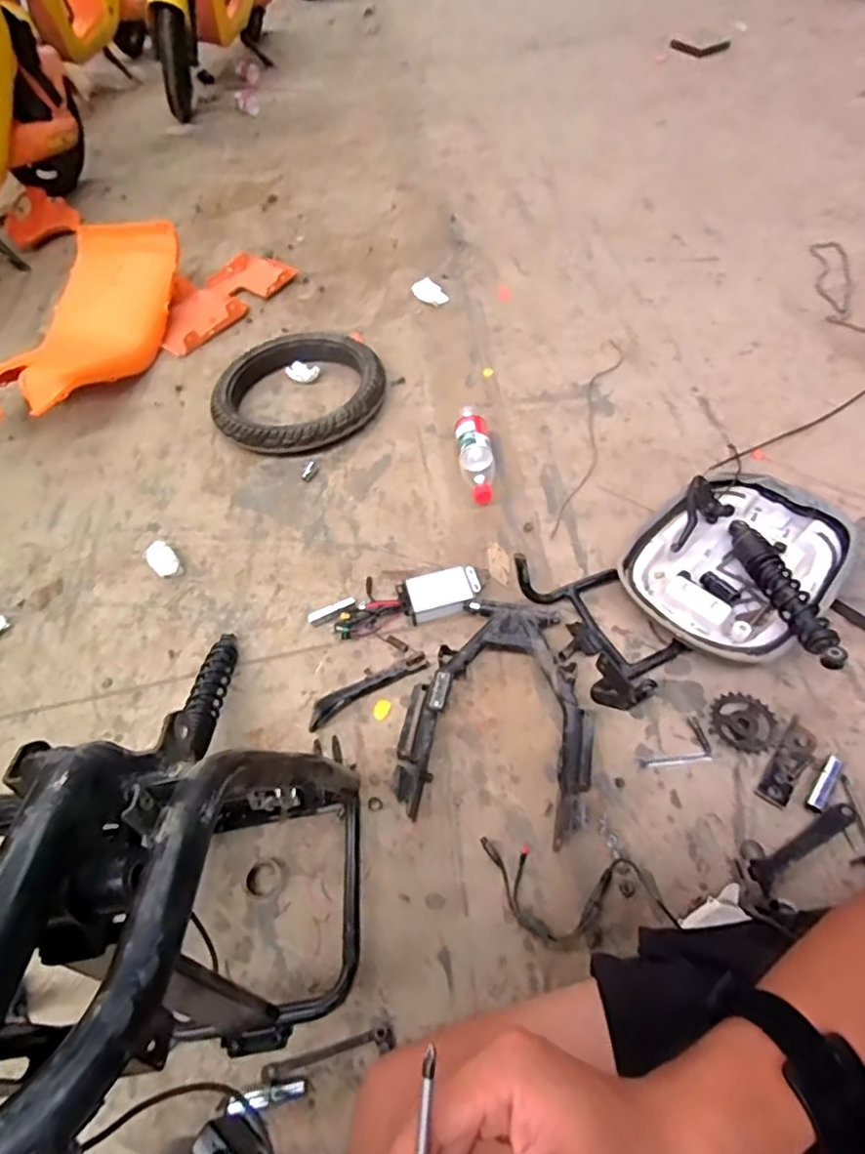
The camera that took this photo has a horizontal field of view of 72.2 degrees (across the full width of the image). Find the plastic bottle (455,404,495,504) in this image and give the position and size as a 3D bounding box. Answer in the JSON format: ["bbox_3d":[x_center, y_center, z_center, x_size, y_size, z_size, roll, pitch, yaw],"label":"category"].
[{"bbox_3d":[0.083,-0.233,1.118,0.067,0.062,0.230,-9,54,-1],"label":"plastic bottle"}]

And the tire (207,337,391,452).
[{"bbox_3d":[-0.278,-0.388,1.260,0.343,0.066,0.349,-2,54,3],"label":"tire"}]

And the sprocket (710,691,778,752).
[{"bbox_3d":[0.411,0.193,0.789,0.082,0.019,0.081,-2,54,3],"label":"sprocket"}]

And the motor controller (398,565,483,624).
[{"bbox_3d":[0.014,0.029,0.950,0.129,0.040,0.078,-12,54,-3],"label":"motor controller"}]

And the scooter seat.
[{"bbox_3d":[0.478,-0.021,0.897,0.372,0.092,0.291,-39,60,-21],"label":"scooter seat"}]

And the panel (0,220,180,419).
[{"bbox_3d":[-0.802,-0.591,1.388,0.270,0.162,0.640,4,55,8],"label":"panel"}]

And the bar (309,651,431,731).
[{"bbox_3d":[-0.093,0.161,0.863,0.190,0.033,0.030,-28,57,-14],"label":"bar"}]

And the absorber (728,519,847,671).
[{"bbox_3d":[0.490,0.014,0.832,0.052,0.040,0.283,-7,42,0],"label":"absorber"}]

